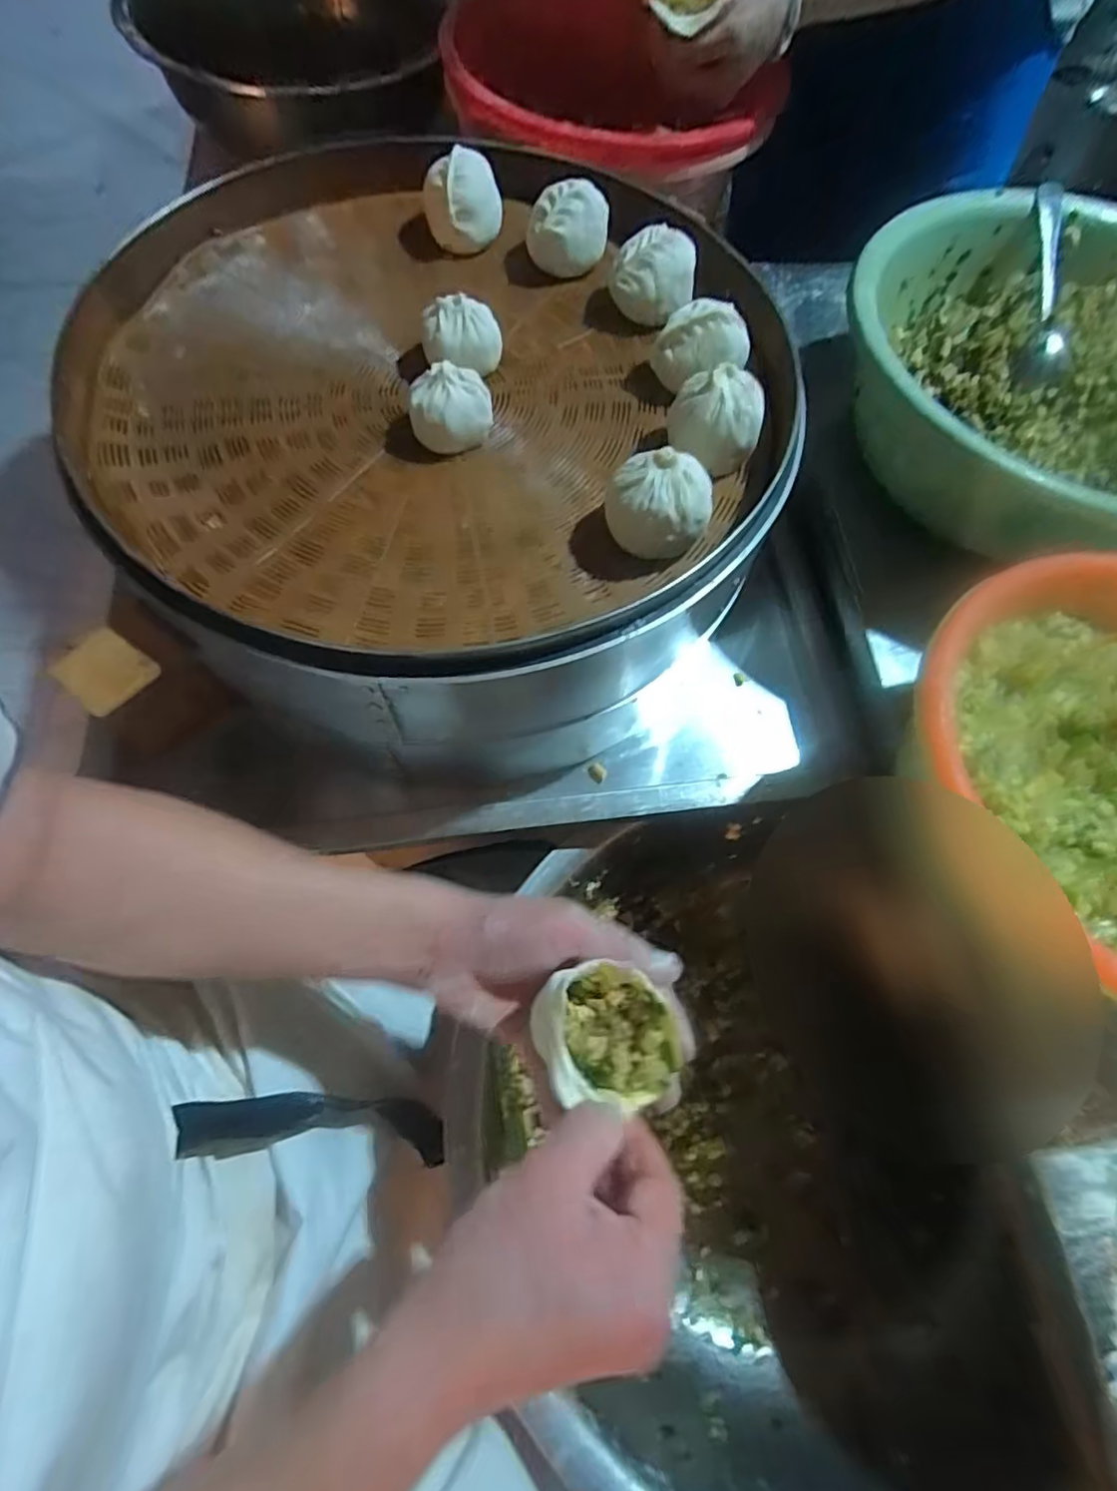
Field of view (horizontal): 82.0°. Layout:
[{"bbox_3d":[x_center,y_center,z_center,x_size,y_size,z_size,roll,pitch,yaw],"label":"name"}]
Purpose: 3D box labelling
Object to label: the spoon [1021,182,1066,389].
[{"bbox_3d":[0.416,-0.388,0.549,0.033,0.026,0.179,7,84,1],"label":"spoon"}]

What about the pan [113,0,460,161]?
[{"bbox_3d":[-0.286,-0.776,0.702,0.306,0.081,0.387,-6,67,-5],"label":"pan"}]

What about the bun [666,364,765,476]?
[{"bbox_3d":[0.104,-0.214,0.436,0.059,0.059,0.052,17,67,5],"label":"bun"}]

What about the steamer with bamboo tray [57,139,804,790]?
[{"bbox_3d":[-0.096,-0.219,0.507,0.485,0.194,0.456,1,66,-2],"label":"steamer with bamboo tray"}]

